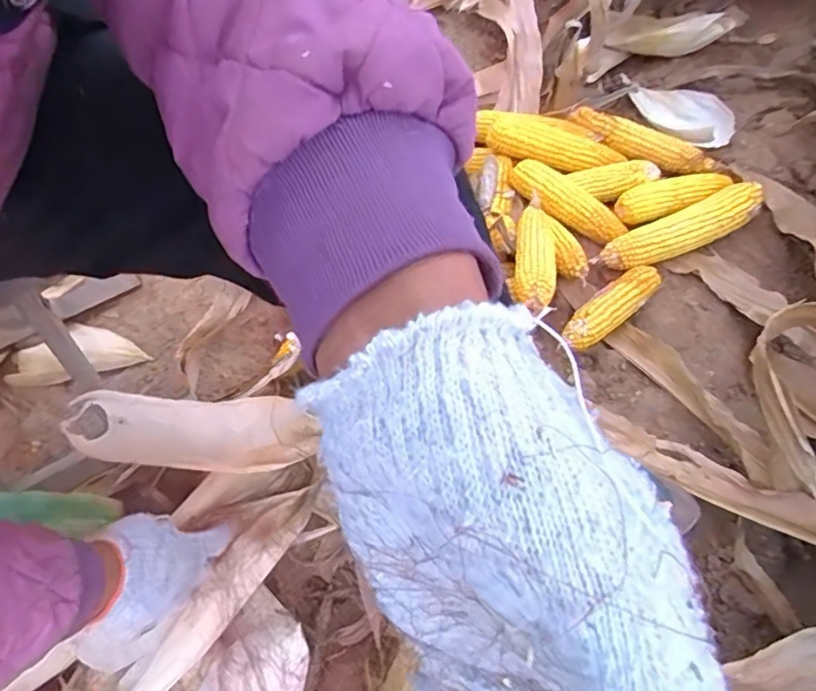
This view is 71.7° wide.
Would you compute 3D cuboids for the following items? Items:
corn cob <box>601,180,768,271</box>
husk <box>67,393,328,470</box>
[{"bbox_3d":[0.343,-0.144,0.694,0.208,0.039,0.056,-21,65,-13],"label":"corn cob"},{"bbox_3d":[-0.212,0.087,0.565,0.226,0.042,0.068,3,63,-1],"label":"husk"}]

